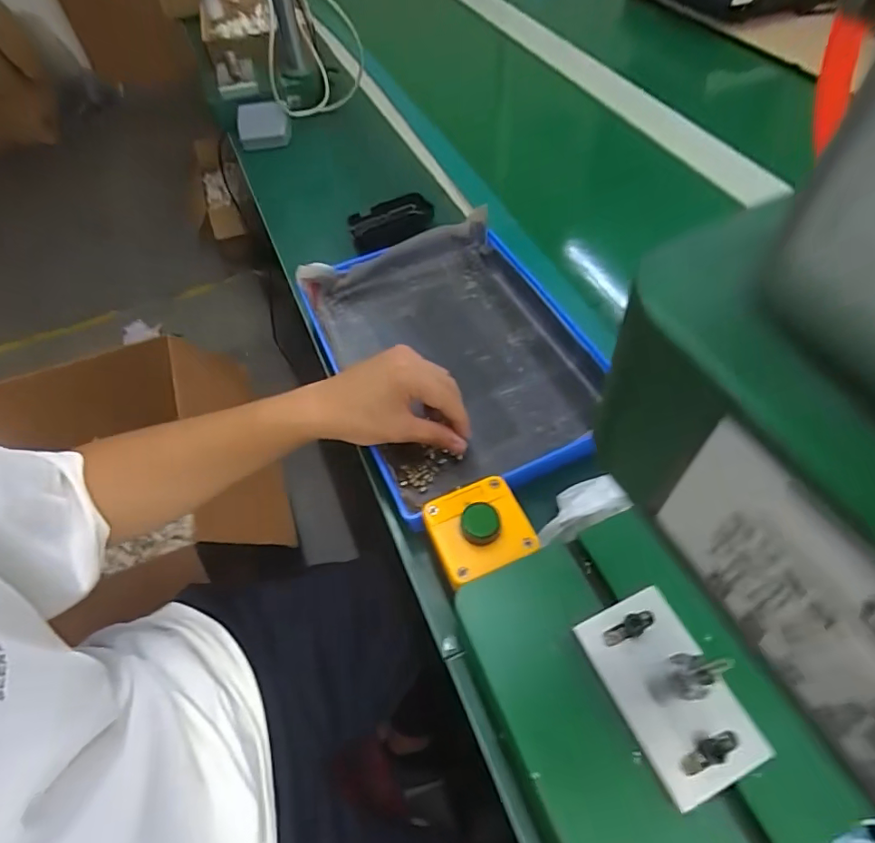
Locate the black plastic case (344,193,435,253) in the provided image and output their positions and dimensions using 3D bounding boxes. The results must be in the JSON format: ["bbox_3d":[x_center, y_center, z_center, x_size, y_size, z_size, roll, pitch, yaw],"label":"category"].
[{"bbox_3d":[-0.059,-0.254,0.658,0.110,0.039,0.055,-17,57,-10],"label":"black plastic case"}]

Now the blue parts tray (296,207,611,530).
[{"bbox_3d":[0.019,-0.078,0.508,0.244,0.061,0.325,-22,58,-12],"label":"blue parts tray"}]

